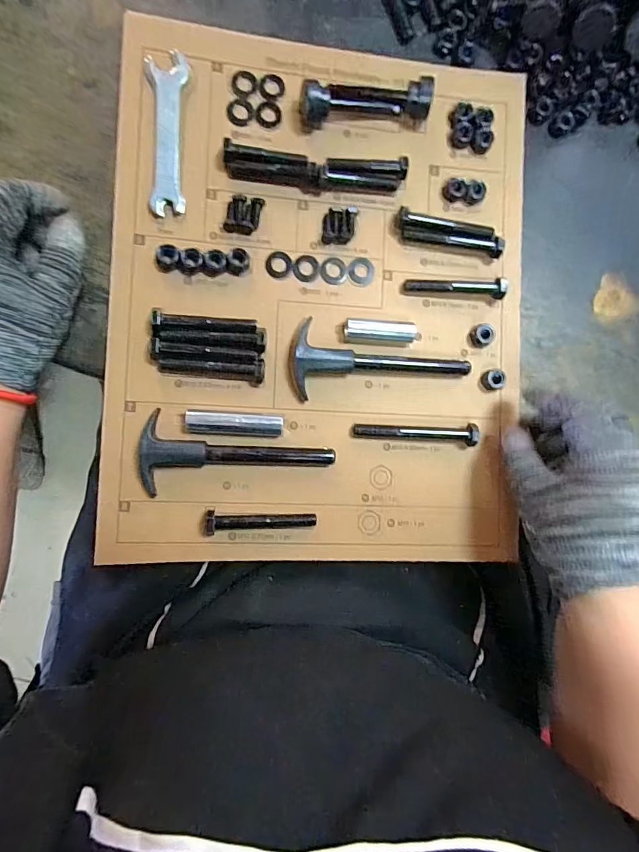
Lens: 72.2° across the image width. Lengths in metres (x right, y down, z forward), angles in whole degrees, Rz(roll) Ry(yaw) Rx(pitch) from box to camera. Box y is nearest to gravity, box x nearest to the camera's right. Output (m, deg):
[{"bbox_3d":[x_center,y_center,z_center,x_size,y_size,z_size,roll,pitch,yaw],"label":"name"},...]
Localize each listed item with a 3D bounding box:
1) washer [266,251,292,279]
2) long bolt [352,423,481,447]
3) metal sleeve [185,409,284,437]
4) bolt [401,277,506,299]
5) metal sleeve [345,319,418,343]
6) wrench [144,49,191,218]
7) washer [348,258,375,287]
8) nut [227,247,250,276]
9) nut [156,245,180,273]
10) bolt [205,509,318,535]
[{"bbox_3d":[-0.030,-0.117,0.318,0.019,0.004,0.020,2,89,-7],"label":"washer"},{"bbox_3d":[0.070,0.006,0.321,0.089,0.017,0.014,1,89,-7],"label":"long bolt"},{"bbox_3d":[-0.058,-0.001,0.304,0.064,0.015,0.016,4,89,-7],"label":"metal sleeve"},{"bbox_3d":[0.103,-0.105,0.329,0.075,0.014,0.012,3,89,-7],"label":"bolt"},{"bbox_3d":[0.044,-0.070,0.321,0.051,0.013,0.017,2,89,-7],"label":"metal sleeve"},{"bbox_3d":[-0.105,-0.206,0.308,0.028,0.004,0.114,-2,90,-7],"label":"wrench"},{"bbox_3d":[0.031,-0.115,0.326,0.019,0.004,0.022,28,86,-6],"label":"washer"},{"bbox_3d":[-0.057,-0.116,0.310,0.015,0.008,0.018,25,87,-6],"label":"nut"},{"bbox_3d":[-0.105,-0.116,0.303,0.017,0.008,0.016,0,90,-7],"label":"nut"},{"bbox_3d":[-0.040,0.067,0.304,0.075,0.014,0.015,3,89,-7],"label":"bolt"}]

